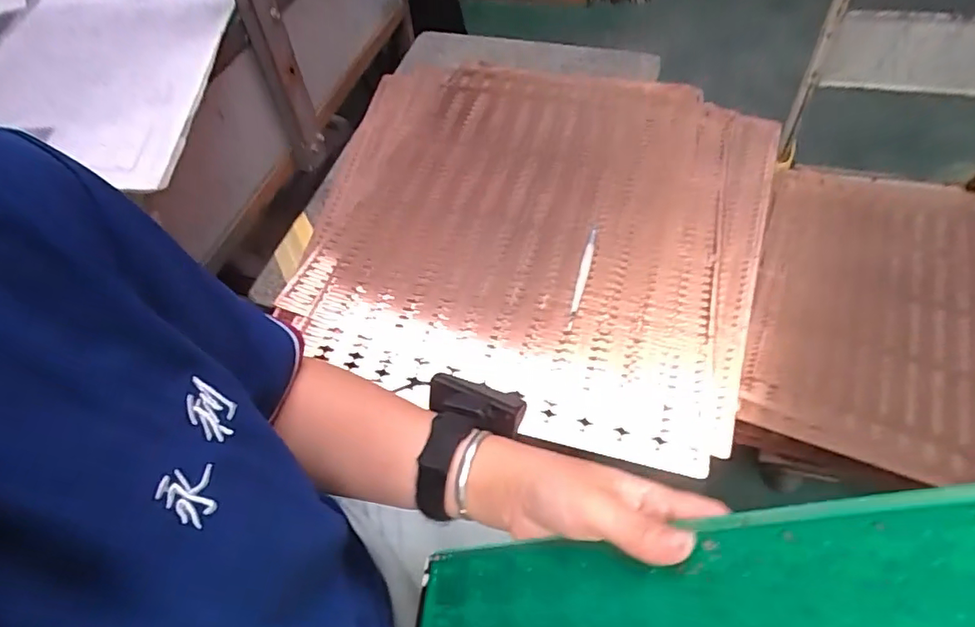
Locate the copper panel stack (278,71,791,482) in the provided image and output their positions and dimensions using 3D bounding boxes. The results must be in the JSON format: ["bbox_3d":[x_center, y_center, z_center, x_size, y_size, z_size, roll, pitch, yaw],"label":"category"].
[{"bbox_3d":[0.043,-0.124,0.665,0.549,0.035,0.536,14,56,14],"label":"copper panel stack"}]

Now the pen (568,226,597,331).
[{"bbox_3d":[0.101,-0.042,0.590,0.011,0.010,0.136,12,55,12],"label":"pen"}]

